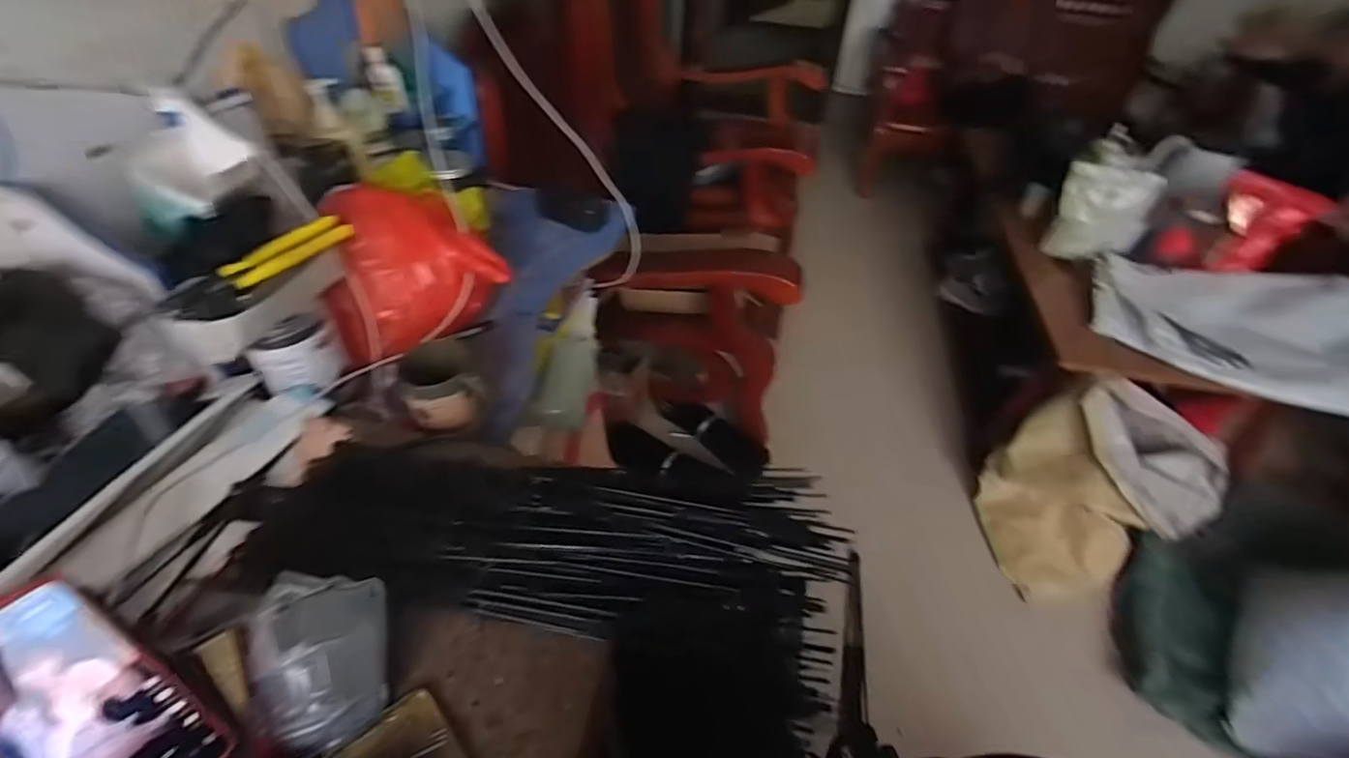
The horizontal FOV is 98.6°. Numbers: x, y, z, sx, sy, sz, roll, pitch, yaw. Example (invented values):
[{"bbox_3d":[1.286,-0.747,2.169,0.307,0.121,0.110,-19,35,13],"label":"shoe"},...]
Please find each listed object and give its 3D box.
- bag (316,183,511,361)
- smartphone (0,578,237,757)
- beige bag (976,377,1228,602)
[{"bbox_3d":[-0.362,-0.148,0.795,0.213,0.185,0.171,-22,51,-24],"label":"bag"},{"bbox_3d":[-0.355,0.203,0.352,0.018,0.165,0.076,-4,31,46],"label":"smartphone"},{"bbox_3d":[0.963,0.235,1.308,0.337,0.455,0.311,-15,48,-18],"label":"beige bag"}]

